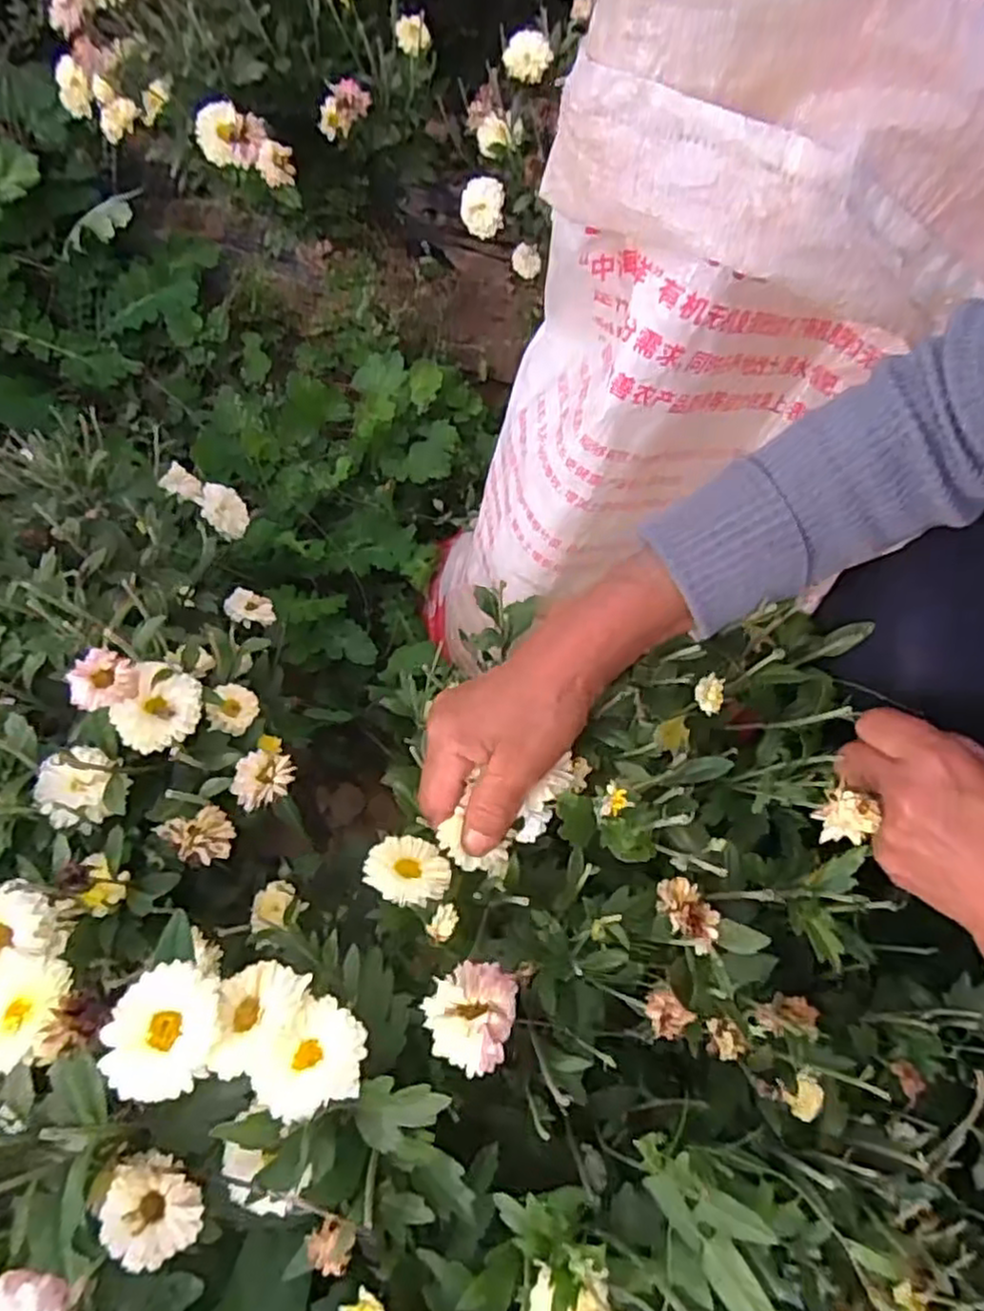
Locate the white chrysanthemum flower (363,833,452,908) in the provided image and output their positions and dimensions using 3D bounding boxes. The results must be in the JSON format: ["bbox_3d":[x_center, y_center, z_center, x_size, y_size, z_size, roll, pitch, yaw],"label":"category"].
[{"bbox_3d":[-0.040,0.104,0.339,0.038,0.017,0.036,12,31,-8],"label":"white chrysanthemum flower"}]

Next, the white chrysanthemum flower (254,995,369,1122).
[{"bbox_3d":[-0.069,0.152,0.275,0.041,0.014,0.036,-20,71,-6],"label":"white chrysanthemum flower"}]

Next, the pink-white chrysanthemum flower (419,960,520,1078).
[{"bbox_3d":[-0.009,0.141,0.285,0.035,0.014,0.038,8,71,4],"label":"pink-white chrysanthemum flower"}]

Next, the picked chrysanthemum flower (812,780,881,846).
[{"bbox_3d":[0.155,0.072,0.318,0.021,0.013,0.023,28,73,10],"label":"picked chrysanthemum flower"}]

